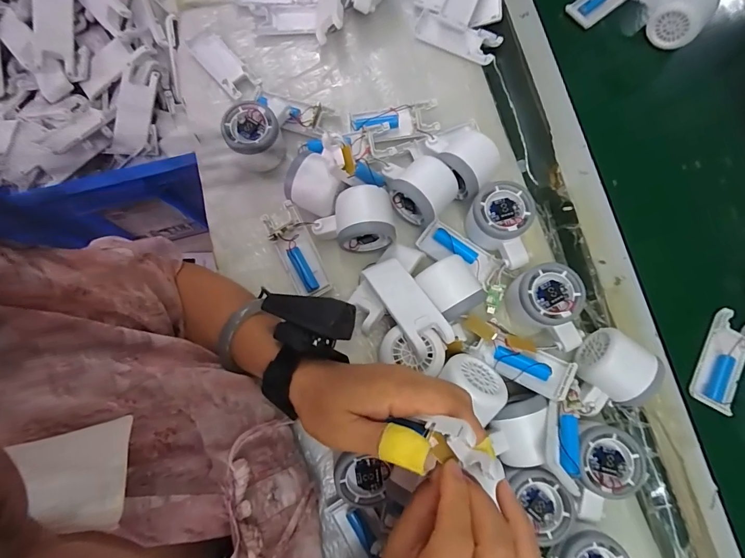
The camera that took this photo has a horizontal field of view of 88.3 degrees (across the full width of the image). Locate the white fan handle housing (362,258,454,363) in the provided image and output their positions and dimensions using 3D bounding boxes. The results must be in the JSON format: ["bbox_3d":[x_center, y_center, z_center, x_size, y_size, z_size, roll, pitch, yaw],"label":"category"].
[{"bbox_3d":[0.032,0.022,0.356,0.039,0.014,0.100,-31,62,-7],"label":"white fan handle housing"}]

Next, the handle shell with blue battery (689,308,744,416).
[{"bbox_3d":[0.365,0.084,0.398,0.038,0.014,0.103,29,79,6],"label":"handle shell with blue battery"}]

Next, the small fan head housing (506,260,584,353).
[{"bbox_3d":[0.173,0.029,0.375,0.060,0.043,0.081,-28,79,-6],"label":"small fan head housing"}]

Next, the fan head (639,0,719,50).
[{"bbox_3d":[0.368,-0.329,0.477,0.080,0.059,0.052,27,79,6],"label":"fan head"}]

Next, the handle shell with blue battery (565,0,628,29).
[{"bbox_3d":[0.300,-0.365,0.502,0.093,0.021,0.038,-36,80,-7],"label":"handle shell with blue battery"}]

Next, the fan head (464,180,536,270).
[{"bbox_3d":[0.136,-0.054,0.400,0.055,0.059,0.080,-39,80,-8],"label":"fan head"}]

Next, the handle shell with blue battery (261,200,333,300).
[{"bbox_3d":[-0.080,-0.028,0.403,0.037,0.021,0.099,-26,79,-5],"label":"handle shell with blue battery"}]

